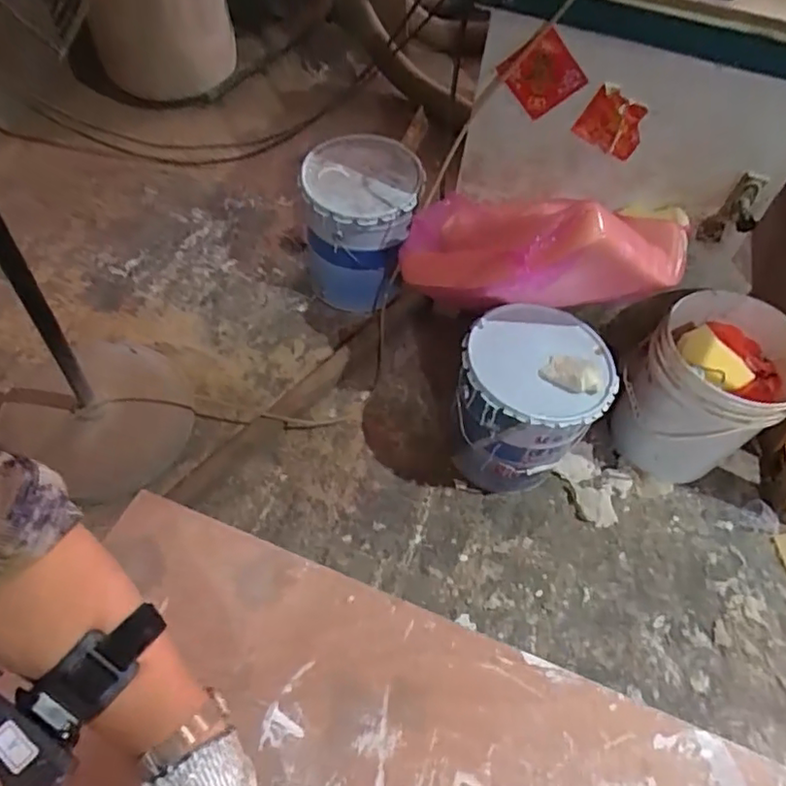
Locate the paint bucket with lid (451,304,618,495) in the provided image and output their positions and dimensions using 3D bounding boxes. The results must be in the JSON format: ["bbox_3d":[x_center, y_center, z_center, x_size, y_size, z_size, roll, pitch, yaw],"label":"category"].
[{"bbox_3d":[0.276,0.027,1.287,0.283,0.352,0.270,2,55,-3],"label":"paint bucket with lid"}]

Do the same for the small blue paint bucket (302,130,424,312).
[{"bbox_3d":[-0.088,-0.441,1.582,0.273,0.360,0.309,5,55,-2],"label":"small blue paint bucket"}]

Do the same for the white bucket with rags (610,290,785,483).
[{"bbox_3d":[0.676,0.005,1.324,0.302,0.360,0.287,2,55,-3],"label":"white bucket with rags"}]

